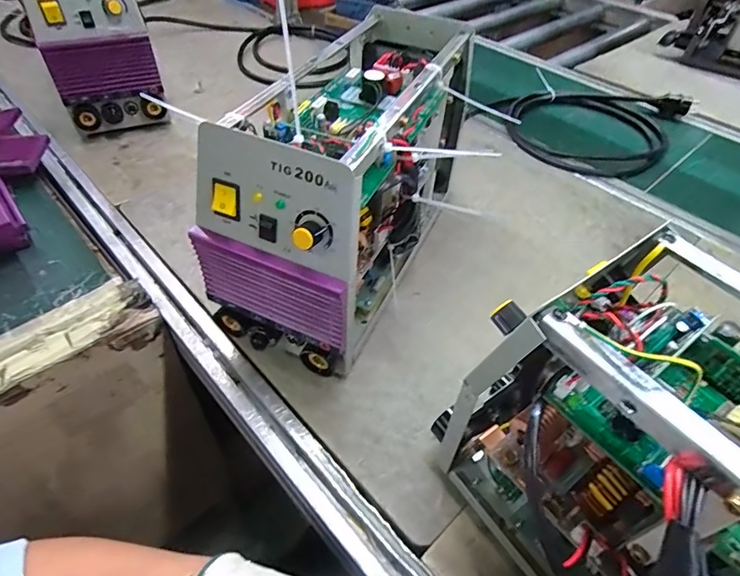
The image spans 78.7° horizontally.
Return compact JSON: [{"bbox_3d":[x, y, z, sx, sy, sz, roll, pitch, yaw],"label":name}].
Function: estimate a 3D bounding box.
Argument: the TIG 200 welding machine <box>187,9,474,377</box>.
[{"bbox_3d":[-0.010,-0.116,0.506,0.149,0.236,0.375,21,50,15],"label":"TIG 200 welding machine"}]

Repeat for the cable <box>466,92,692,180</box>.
[{"bbox_3d":[0.415,-0.324,0.851,0.348,0.032,0.298,-28,55,-25],"label":"cable"}]

